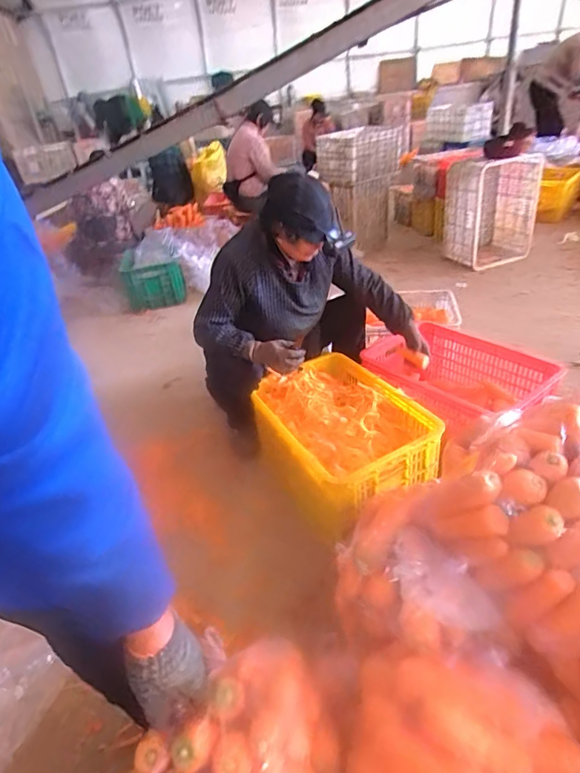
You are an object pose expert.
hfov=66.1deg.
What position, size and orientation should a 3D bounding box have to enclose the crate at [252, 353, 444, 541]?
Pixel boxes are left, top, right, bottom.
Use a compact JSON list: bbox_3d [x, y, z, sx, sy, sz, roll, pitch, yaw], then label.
[{"bbox_3d":[0.138,0.159,1.316,0.390,0.251,0.554,-19,35,-16],"label":"crate"}]

